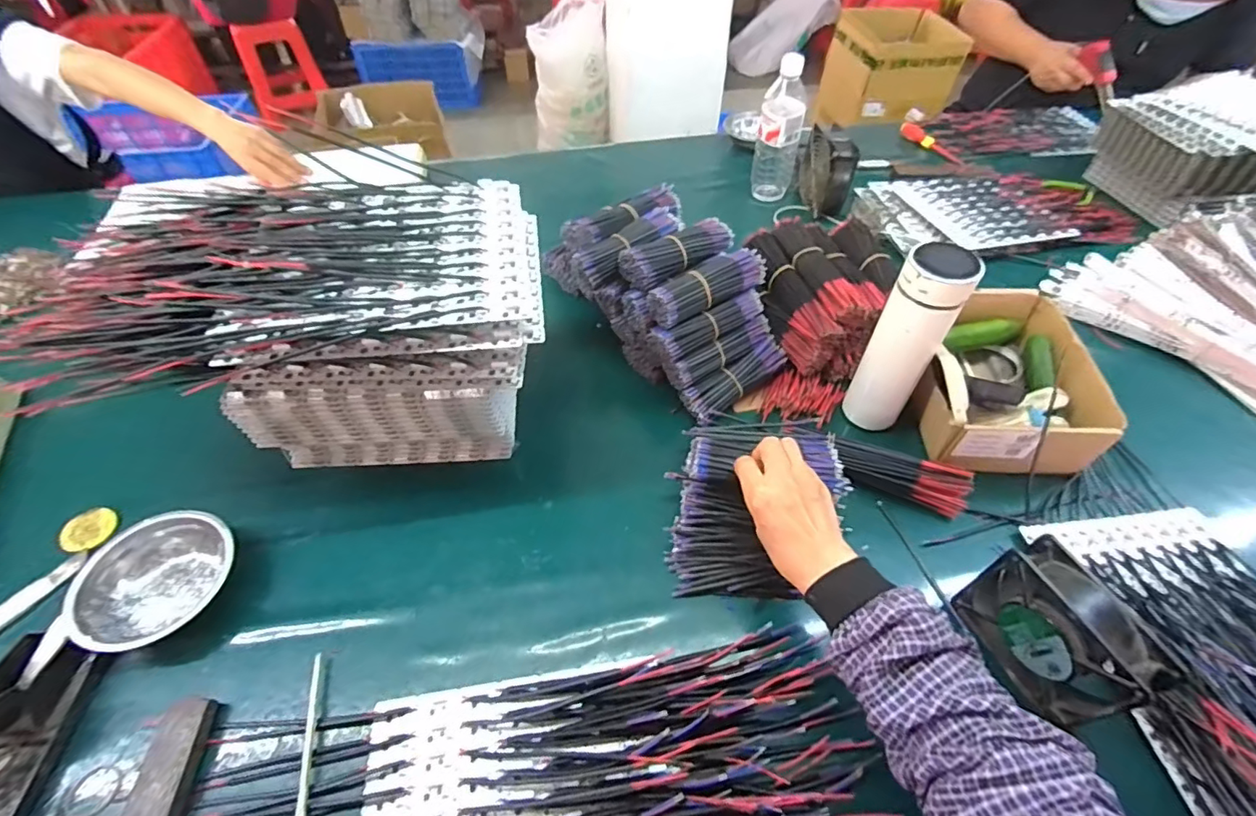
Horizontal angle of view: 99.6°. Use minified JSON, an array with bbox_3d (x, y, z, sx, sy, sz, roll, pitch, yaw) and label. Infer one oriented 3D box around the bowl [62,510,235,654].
[{"bbox_3d":[-0.442,0.160,0.501,0.119,0.046,0.123,1,51,-1],"label":"bowl"}]

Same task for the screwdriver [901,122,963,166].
[{"bbox_3d":[0.627,-0.545,1.092,0.034,0.023,0.164,-21,54,-18],"label":"screwdriver"}]

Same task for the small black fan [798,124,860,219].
[{"bbox_3d":[0.343,-0.408,0.917,0.064,0.113,0.121,2,51,1],"label":"small black fan"}]

